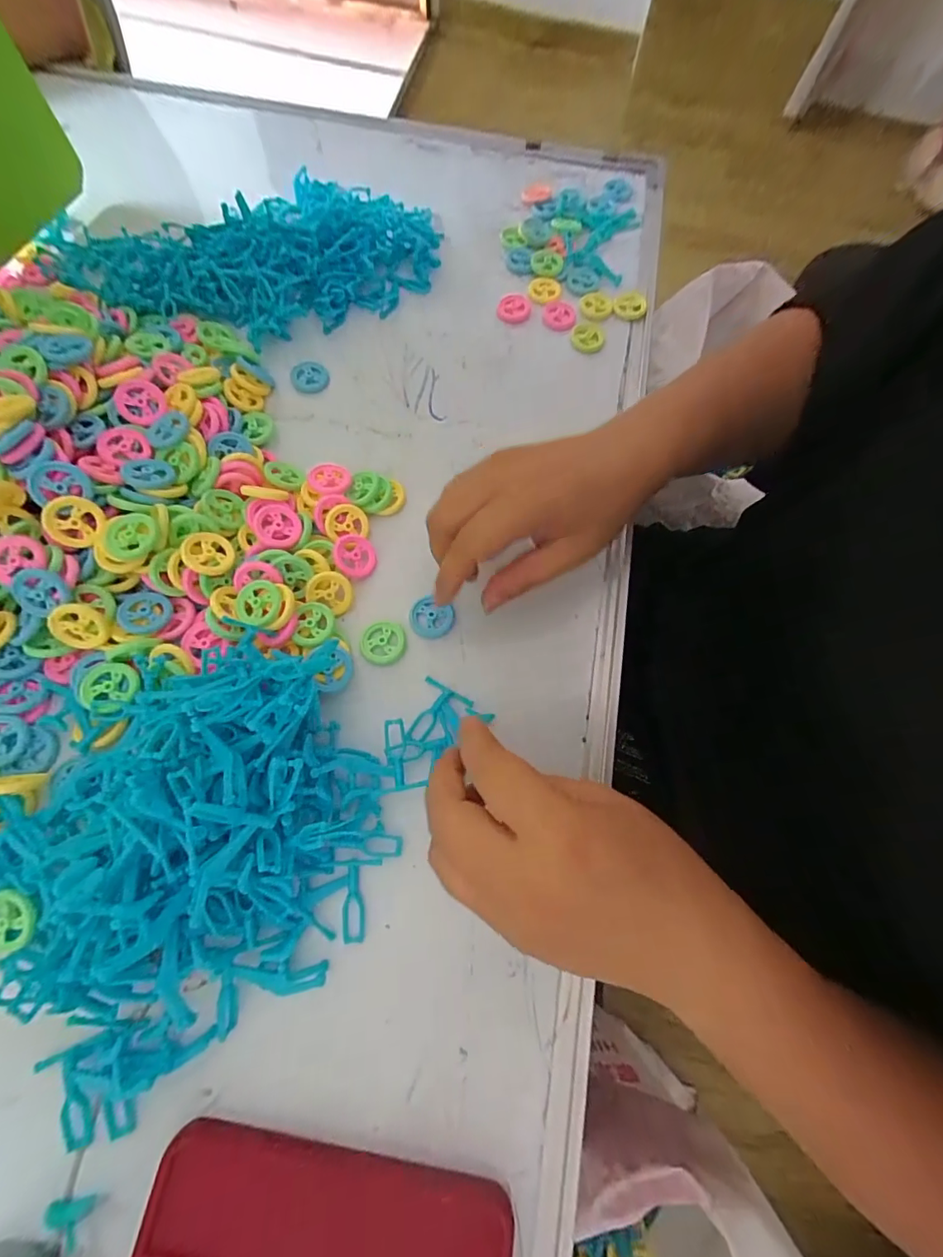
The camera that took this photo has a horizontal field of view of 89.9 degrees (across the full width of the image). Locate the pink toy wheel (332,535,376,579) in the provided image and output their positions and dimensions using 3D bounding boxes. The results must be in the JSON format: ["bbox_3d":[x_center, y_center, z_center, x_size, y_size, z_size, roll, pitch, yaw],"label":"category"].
[{"bbox_3d":[-0.080,-0.050,0.324,0.029,0.008,0.029,1,87,-27],"label":"pink toy wheel"}]

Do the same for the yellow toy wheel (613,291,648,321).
[{"bbox_3d":[0.143,-0.291,0.426,0.028,0.006,0.029,1,69,-2],"label":"yellow toy wheel"}]

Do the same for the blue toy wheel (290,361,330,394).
[{"bbox_3d":[-0.133,-0.207,0.387,0.030,0.004,0.029,1,69,-2],"label":"blue toy wheel"}]

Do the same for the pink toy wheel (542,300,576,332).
[{"bbox_3d":[0.078,-0.278,0.421,0.029,0.007,0.029,1,69,-2],"label":"pink toy wheel"}]

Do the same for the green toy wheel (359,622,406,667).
[{"bbox_3d":[-0.058,0.010,0.310,0.029,0.004,0.028,1,69,-2],"label":"green toy wheel"}]

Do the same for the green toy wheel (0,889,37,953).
[{"bbox_3d":[-0.234,0.147,0.238,0.032,0.010,0.028,-15,70,-8],"label":"green toy wheel"}]

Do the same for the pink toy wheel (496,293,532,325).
[{"bbox_3d":[0.037,-0.286,0.424,0.030,0.007,0.028,-4,88,-4],"label":"pink toy wheel"}]

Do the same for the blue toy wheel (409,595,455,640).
[{"bbox_3d":[-0.027,-0.007,0.317,0.031,0.006,0.028,7,86,13],"label":"blue toy wheel"}]

